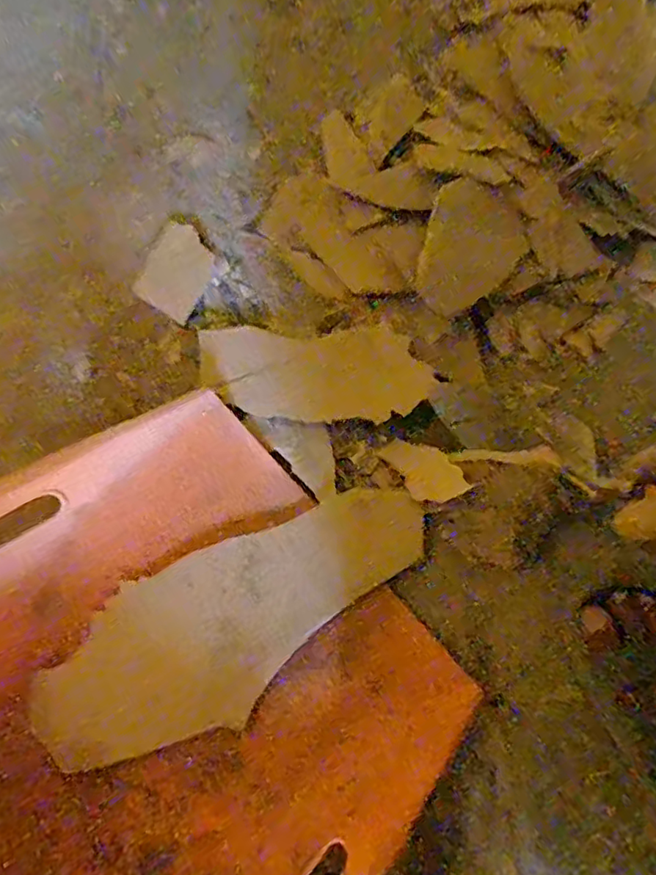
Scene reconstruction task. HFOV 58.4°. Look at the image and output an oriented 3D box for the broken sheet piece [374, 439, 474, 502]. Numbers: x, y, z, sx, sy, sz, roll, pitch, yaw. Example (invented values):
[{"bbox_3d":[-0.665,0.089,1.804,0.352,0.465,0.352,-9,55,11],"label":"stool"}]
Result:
[{"bbox_3d":[0.085,0.027,0.516,0.045,0.004,0.072,-41,77,10],"label":"broken sheet piece"}]

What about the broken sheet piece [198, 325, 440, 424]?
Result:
[{"bbox_3d":[-0.012,-0.059,0.536,0.209,0.015,0.086,1,81,0],"label":"broken sheet piece"}]

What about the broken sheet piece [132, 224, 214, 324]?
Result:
[{"bbox_3d":[-0.146,-0.161,0.568,0.065,0.004,0.087,25,82,4],"label":"broken sheet piece"}]

